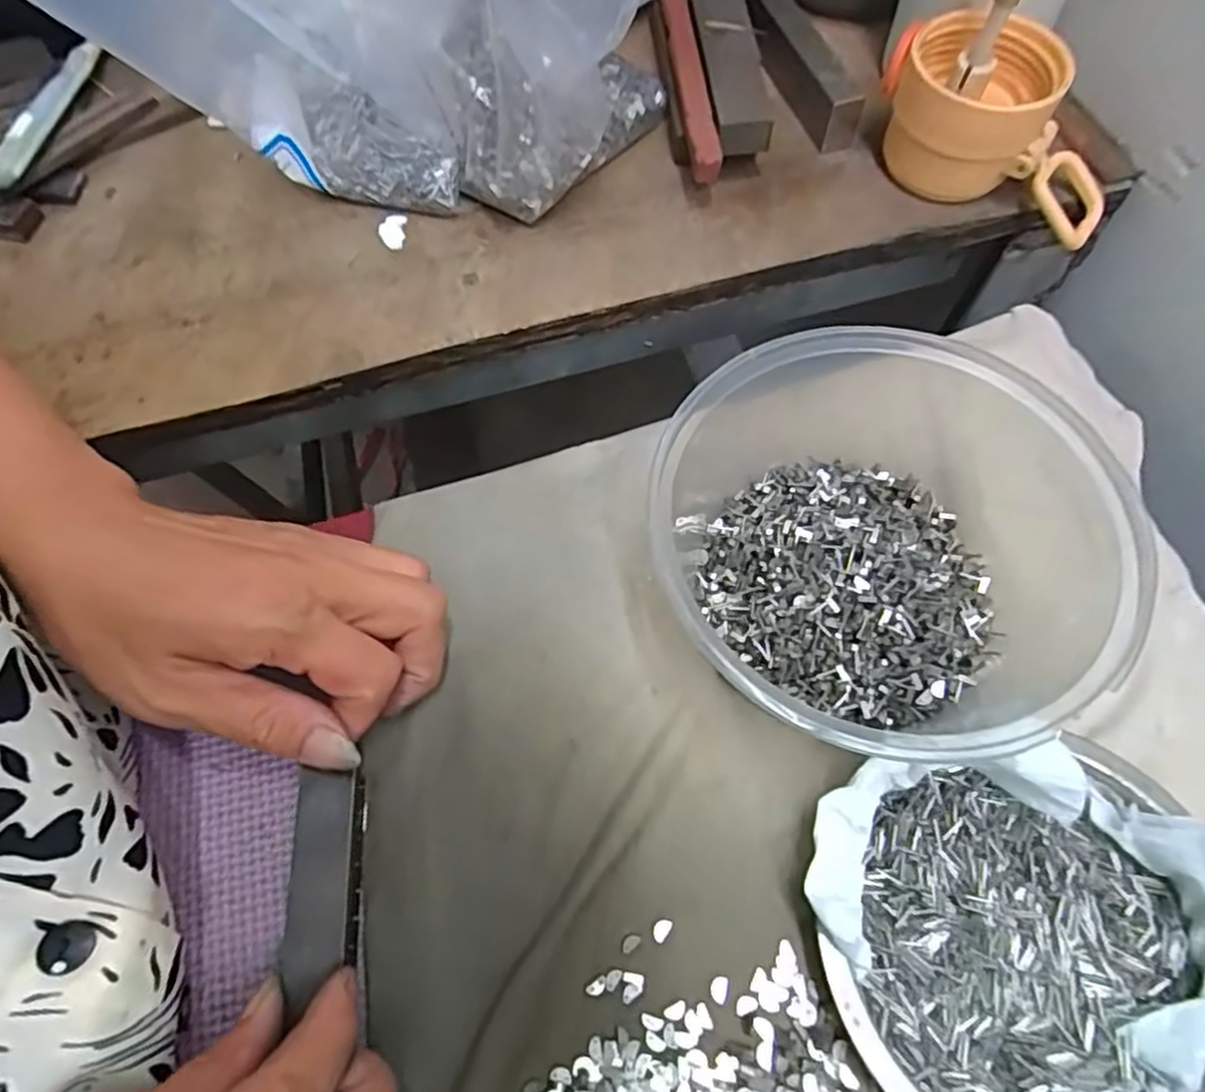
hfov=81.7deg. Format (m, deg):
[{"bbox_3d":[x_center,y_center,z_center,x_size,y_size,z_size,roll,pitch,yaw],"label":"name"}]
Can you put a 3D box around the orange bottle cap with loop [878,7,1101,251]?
[{"bbox_3d":[0.174,-0.184,0.301,0.105,0.053,0.057,17,66,12],"label":"orange bottle cap with loop"}]

